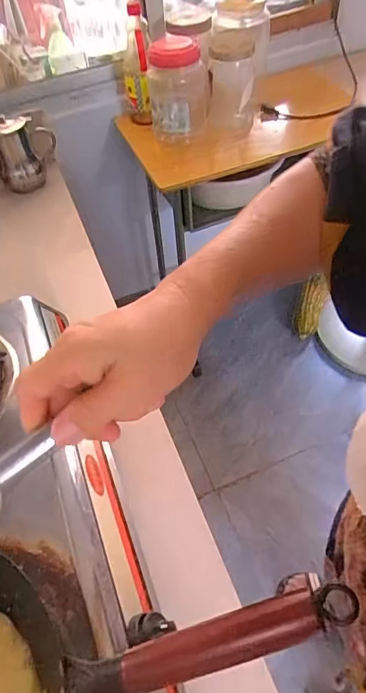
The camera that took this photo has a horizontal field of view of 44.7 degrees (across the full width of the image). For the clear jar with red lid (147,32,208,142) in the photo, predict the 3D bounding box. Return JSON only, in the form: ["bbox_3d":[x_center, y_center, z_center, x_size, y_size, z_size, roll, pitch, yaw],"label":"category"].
[{"bbox_3d":[-0.013,-0.573,1.011,0.125,0.194,0.099,-7,52,1],"label":"clear jar with red lid"}]

